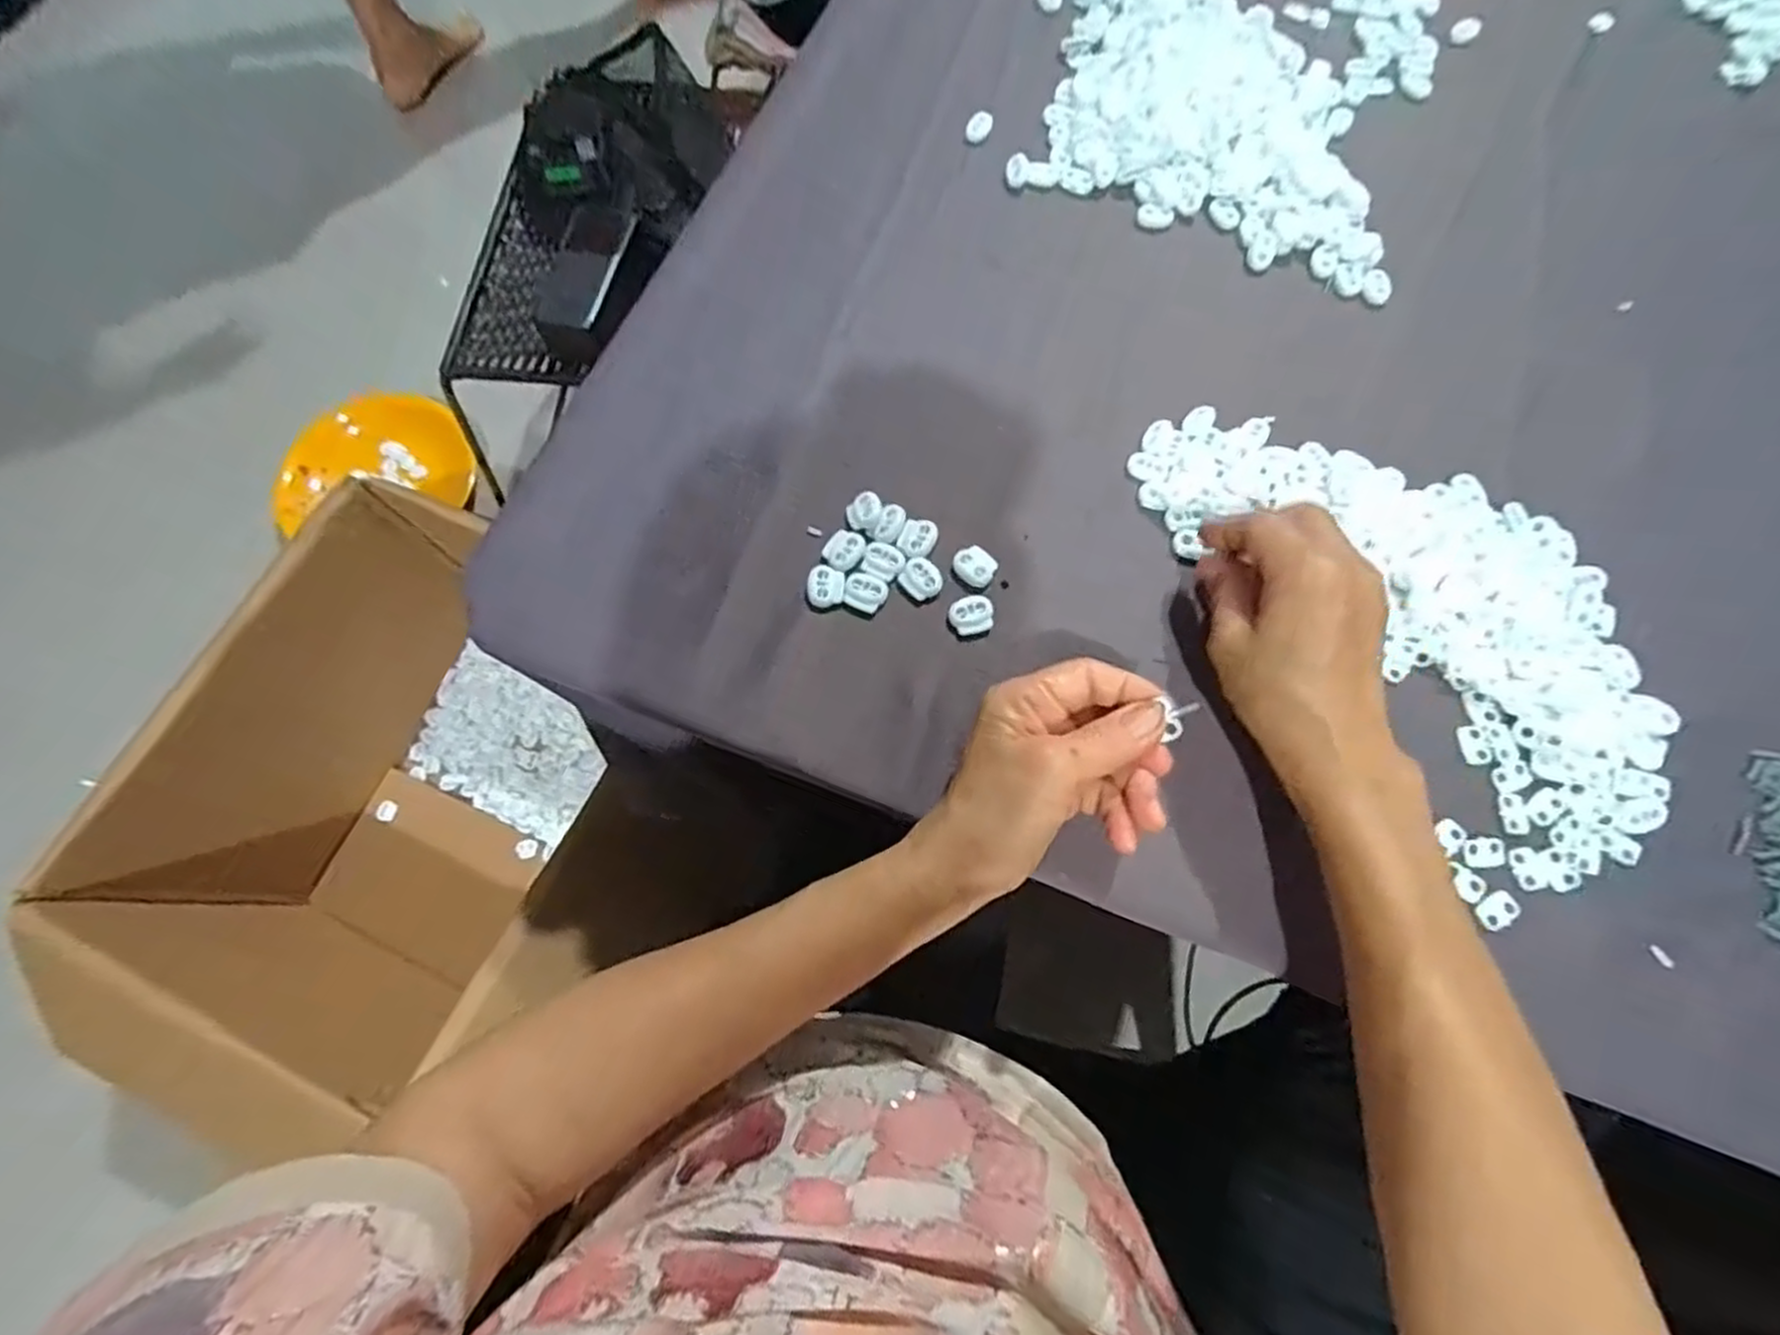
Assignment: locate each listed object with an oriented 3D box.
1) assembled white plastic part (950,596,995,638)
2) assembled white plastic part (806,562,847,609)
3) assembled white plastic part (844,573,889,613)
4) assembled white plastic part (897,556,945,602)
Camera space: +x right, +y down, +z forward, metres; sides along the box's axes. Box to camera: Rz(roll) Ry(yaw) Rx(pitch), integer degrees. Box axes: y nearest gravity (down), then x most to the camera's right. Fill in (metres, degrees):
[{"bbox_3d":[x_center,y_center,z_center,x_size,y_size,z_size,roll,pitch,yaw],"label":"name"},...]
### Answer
[{"bbox_3d":[0.042,-0.026,0.379,0.022,0.007,0.018,-11,72,-4],"label":"assembled white plastic part"},{"bbox_3d":[-0.032,-0.042,0.383,0.020,0.004,0.024,11,72,3],"label":"assembled white plastic part"},{"bbox_3d":[-0.013,-0.038,0.384,0.021,0.004,0.019,19,73,6],"label":"assembled white plastic part"},{"bbox_3d":[0.016,-0.046,0.386,0.021,0.004,0.021,40,76,12],"label":"assembled white plastic part"}]

